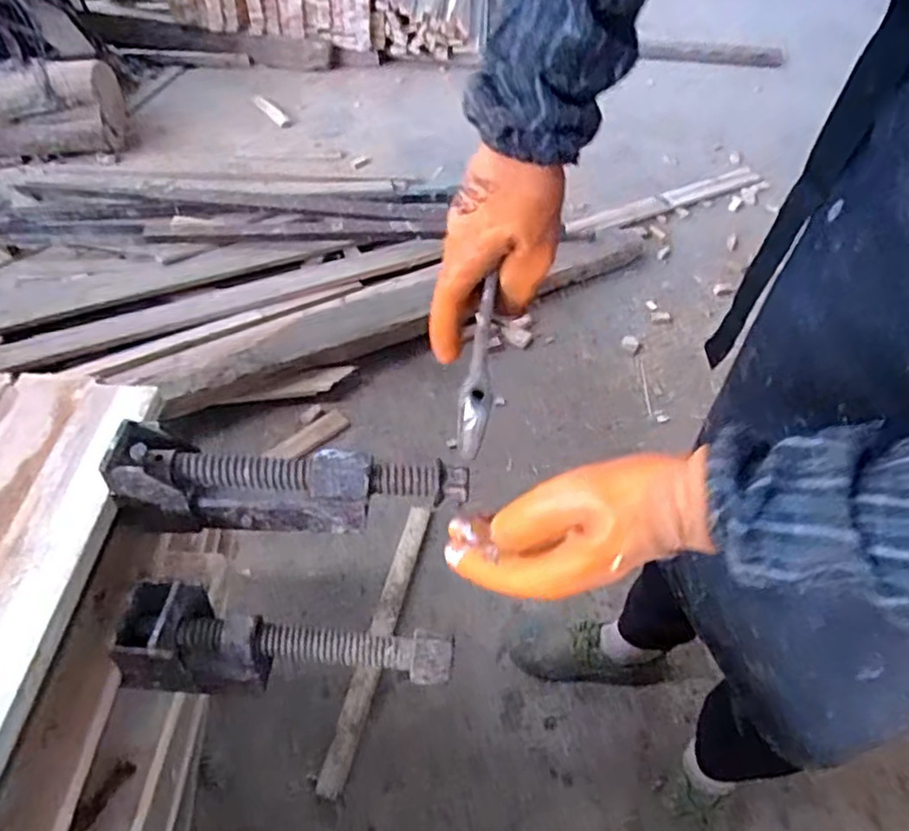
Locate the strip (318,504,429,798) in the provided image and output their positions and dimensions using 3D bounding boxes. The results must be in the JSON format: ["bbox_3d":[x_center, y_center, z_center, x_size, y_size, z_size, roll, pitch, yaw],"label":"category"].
[{"bbox_3d":[-0.110,0.331,1.032,0.035,0.023,0.469,11,47,8],"label":"strip"}]

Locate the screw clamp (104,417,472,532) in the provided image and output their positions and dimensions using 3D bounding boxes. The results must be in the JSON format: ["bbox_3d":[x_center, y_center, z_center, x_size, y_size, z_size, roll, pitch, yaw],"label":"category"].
[{"bbox_3d":[-0.106,0.049,0.442,0.221,0.062,0.039,4,47,1],"label":"screw clamp"}]

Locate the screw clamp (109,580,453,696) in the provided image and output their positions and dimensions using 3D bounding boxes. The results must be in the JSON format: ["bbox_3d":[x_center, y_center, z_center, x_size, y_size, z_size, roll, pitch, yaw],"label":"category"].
[{"bbox_3d":[-0.103,0.152,0.419,0.196,0.067,0.048,6,47,3],"label":"screw clamp"}]

